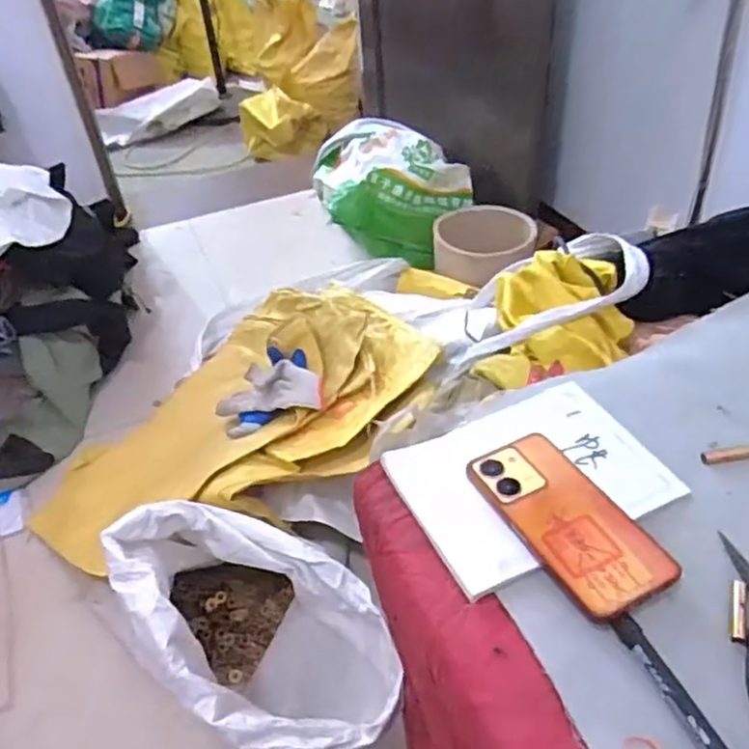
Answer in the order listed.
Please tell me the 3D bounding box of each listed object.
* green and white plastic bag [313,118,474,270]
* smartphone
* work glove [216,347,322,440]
[{"bbox_3d":[0.035,-0.456,1.665,0.369,0.231,0.403,-5,41,0],"label":"green and white plastic bag"},{"bbox_3d":[0.148,0.109,0.525,0.077,0.011,0.168,-25,42,-13],"label":"smartphone"},{"bbox_3d":[-0.180,0.021,1.125,0.169,0.065,0.147,-16,42,-12],"label":"work glove"}]

